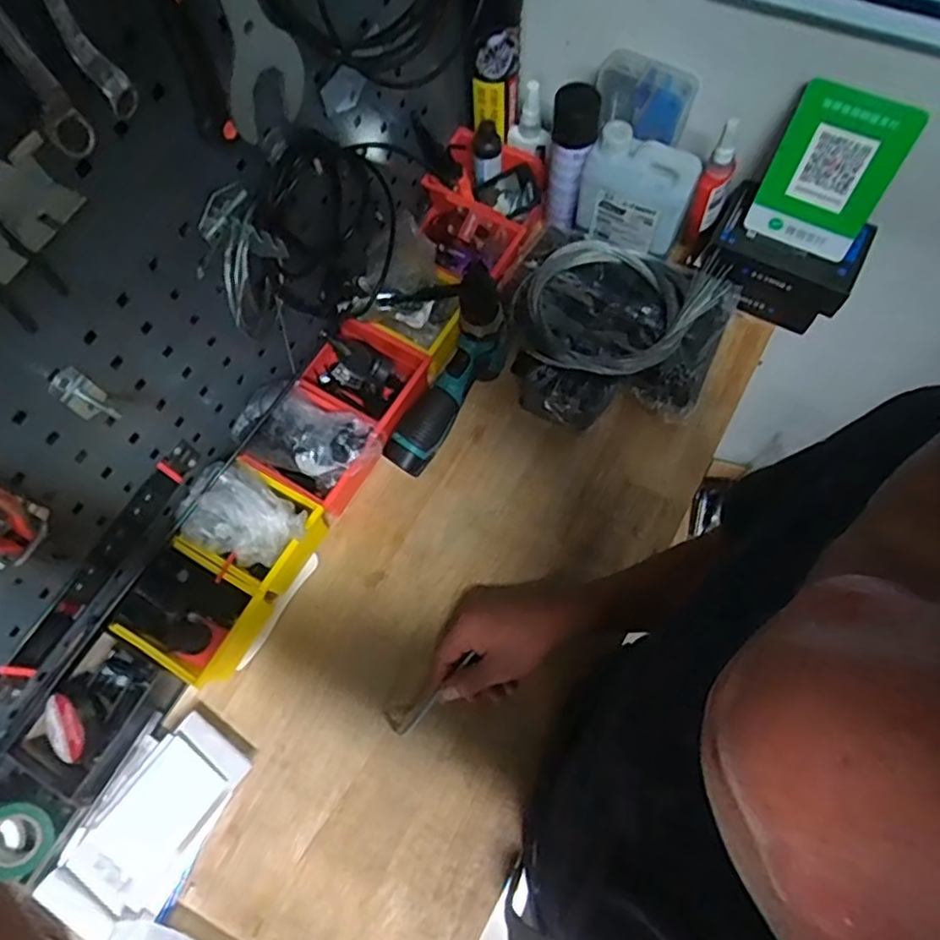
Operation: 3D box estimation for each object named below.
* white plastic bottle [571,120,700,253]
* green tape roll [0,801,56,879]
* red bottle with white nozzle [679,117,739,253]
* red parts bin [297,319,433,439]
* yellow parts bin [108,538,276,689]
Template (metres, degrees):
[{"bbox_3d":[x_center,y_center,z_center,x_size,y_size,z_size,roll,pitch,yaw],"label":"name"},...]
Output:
[{"bbox_3d":[0.185,-0.307,0.753,0.122,0.131,0.052,21,72,10],"label":"white plastic bottle"},{"bbox_3d":[-0.411,0.333,0.601,0.062,0.013,0.062,3,73,-11],"label":"green tape roll"},{"bbox_3d":[0.273,-0.315,0.752,0.030,0.168,0.026,22,72,10],"label":"red bottle with white nozzle"},{"bbox_3d":[-0.123,-0.103,0.783,0.145,0.071,0.111,27,73,12],"label":"red parts bin"},{"bbox_3d":[-0.286,0.146,0.693,0.133,0.068,0.114,28,73,12],"label":"yellow parts bin"}]

